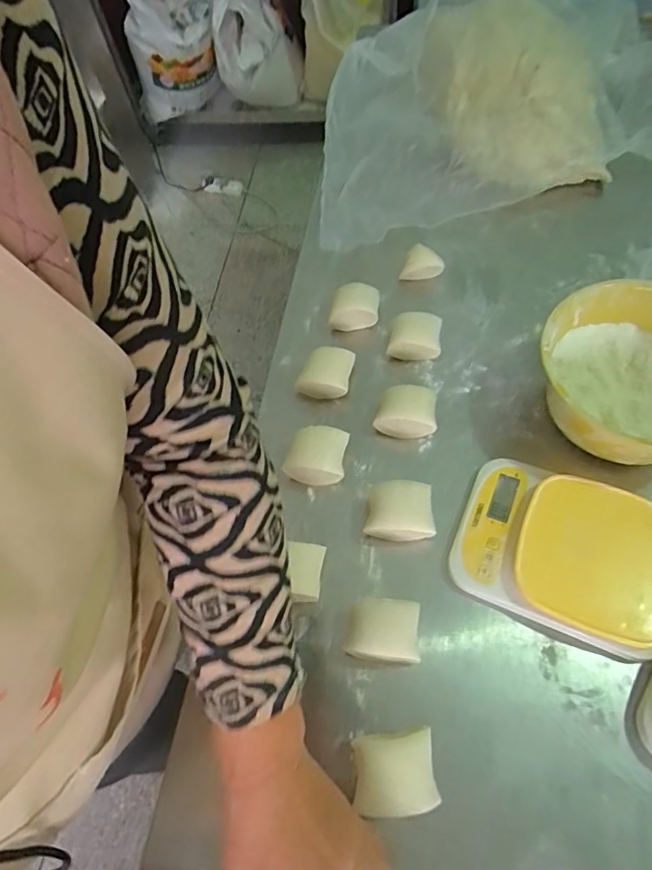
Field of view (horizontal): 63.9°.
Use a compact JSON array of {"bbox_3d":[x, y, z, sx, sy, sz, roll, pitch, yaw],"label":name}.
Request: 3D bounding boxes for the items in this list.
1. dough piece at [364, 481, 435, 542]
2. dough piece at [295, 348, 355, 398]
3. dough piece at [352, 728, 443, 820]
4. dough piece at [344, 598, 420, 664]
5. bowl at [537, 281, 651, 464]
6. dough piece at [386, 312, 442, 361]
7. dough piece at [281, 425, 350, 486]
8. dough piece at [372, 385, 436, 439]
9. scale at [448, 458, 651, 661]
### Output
[{"bbox_3d":[0.077,0.077,0.534,0.070,0.041,0.055,5,61,7],"label":"dough piece"},{"bbox_3d":[0.000,-0.075,0.632,0.060,0.034,0.050,12,62,11],"label":"dough piece"},{"bbox_3d":[0.055,0.274,0.425,0.063,0.034,0.054,-6,60,1],"label":"dough piece"},{"bbox_3d":[0.054,0.177,0.477,0.065,0.039,0.053,7,61,9],"label":"dough piece"},{"bbox_3d":[0.326,-0.060,0.559,0.191,0.096,0.187,-2,60,3],"label":"bowl"},{"bbox_3d":[0.109,-0.120,0.645,0.063,0.042,0.051,0,60,5],"label":"dough piece"},{"bbox_3d":[-0.010,0.022,0.572,0.066,0.042,0.058,6,61,8],"label":"dough piece"},{"bbox_3d":[0.089,-0.024,0.586,0.064,0.046,0.042,7,61,8],"label":"dough piece"},{"bbox_3d":[0.229,0.106,0.502,0.194,0.041,0.153,20,64,15],"label":"scale"}]

